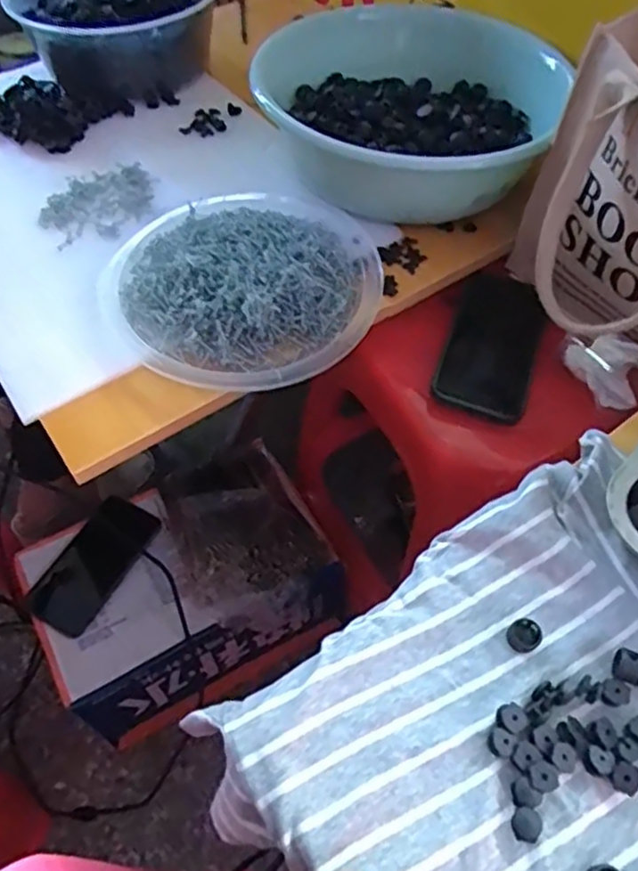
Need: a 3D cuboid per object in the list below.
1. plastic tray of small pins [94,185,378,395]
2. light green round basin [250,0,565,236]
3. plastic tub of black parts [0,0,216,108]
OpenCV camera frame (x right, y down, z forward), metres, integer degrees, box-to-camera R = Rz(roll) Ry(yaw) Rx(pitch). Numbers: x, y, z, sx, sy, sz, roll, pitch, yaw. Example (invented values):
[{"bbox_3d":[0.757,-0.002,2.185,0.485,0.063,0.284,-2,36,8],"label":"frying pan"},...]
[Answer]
[{"bbox_3d":[-0.061,-0.140,0.579,0.235,0.046,0.232,-33,61,-20],"label":"plastic tray of small pins"},{"bbox_3d":[0.075,-0.320,0.640,0.258,0.089,0.227,-4,55,-2],"label":"light green round basin"},{"bbox_3d":[-0.229,-0.470,0.768,0.197,0.107,0.197,0,55,1],"label":"plastic tub of black parts"}]

